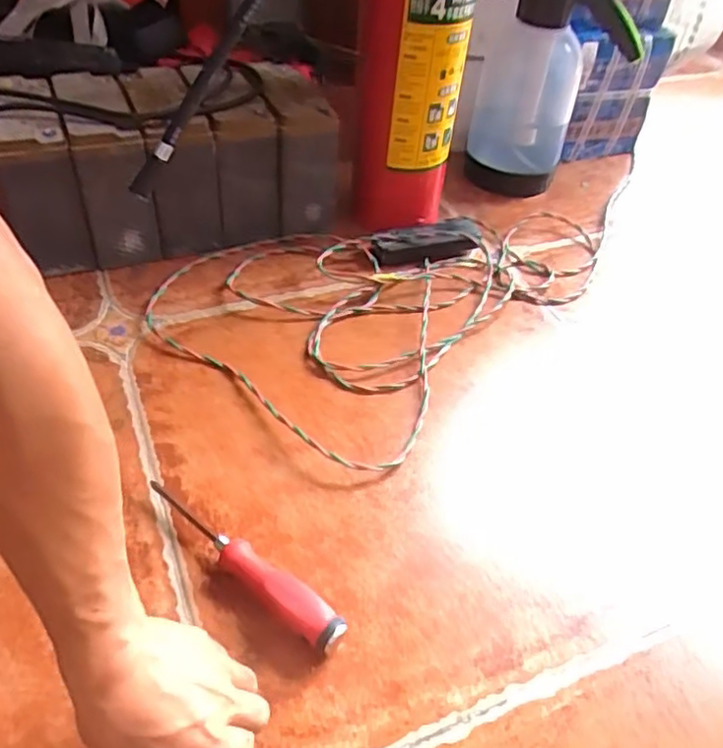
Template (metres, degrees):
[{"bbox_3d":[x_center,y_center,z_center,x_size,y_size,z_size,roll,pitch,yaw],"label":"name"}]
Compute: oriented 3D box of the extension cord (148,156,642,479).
[{"bbox_3d":[0.093,-0.171,0.871,0.379,0.047,0.512,34,50,26],"label":"extension cord"}]

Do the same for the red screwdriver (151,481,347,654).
[{"bbox_3d":[-0.100,0.148,0.524,0.211,0.031,0.029,33,50,26],"label":"red screwdriver"}]

